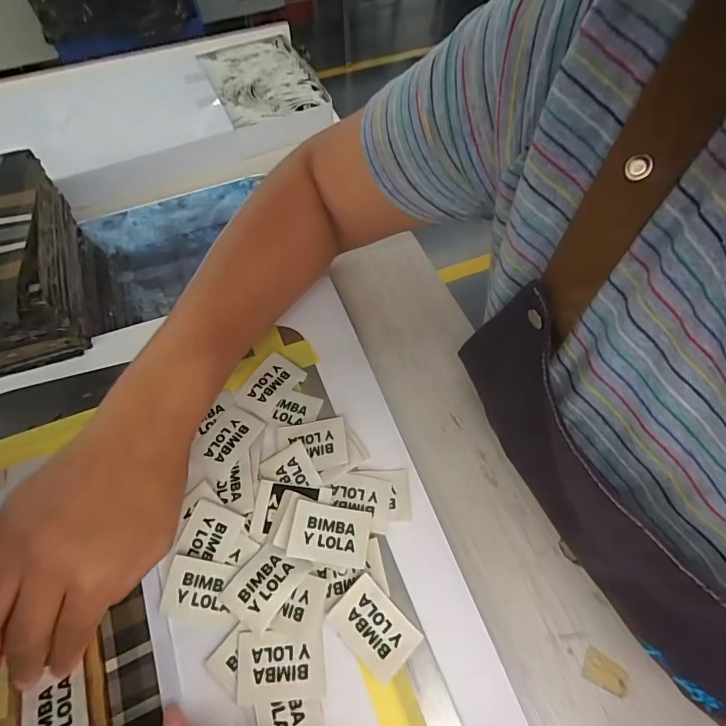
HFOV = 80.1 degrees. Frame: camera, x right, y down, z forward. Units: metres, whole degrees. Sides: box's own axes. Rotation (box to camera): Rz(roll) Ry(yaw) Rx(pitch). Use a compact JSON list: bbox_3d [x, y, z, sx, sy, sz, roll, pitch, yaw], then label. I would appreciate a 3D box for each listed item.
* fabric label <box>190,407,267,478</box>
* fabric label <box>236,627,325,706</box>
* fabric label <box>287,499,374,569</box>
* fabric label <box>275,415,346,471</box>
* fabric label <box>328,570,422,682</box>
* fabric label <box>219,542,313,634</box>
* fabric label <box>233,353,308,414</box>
[{"bbox_3d":[-0.099,0.055,0.309,0.034,0.004,0.050,34,70,24],"label":"fabric label"},{"bbox_3d":[-0.047,0.172,0.246,0.048,0.004,0.034,-4,68,-3],"label":"fabric label"},{"bbox_3d":[-0.021,0.108,0.274,0.049,0.004,0.034,10,62,-2],"label":"fabric label"},{"bbox_3d":[-0.036,0.058,0.304,0.048,0.004,0.035,-12,61,8],"label":"fabric label"},{"bbox_3d":[0.007,0.155,0.253,0.035,0.007,0.046,-39,70,-22],"label":"fabric label"},{"bbox_3d":[-0.060,0.134,0.263,0.033,0.006,0.046,36,65,16],"label":"fabric label"},{"bbox_3d":[-0.073,0.015,0.332,0.034,0.005,0.049,40,67,22],"label":"fabric label"}]

